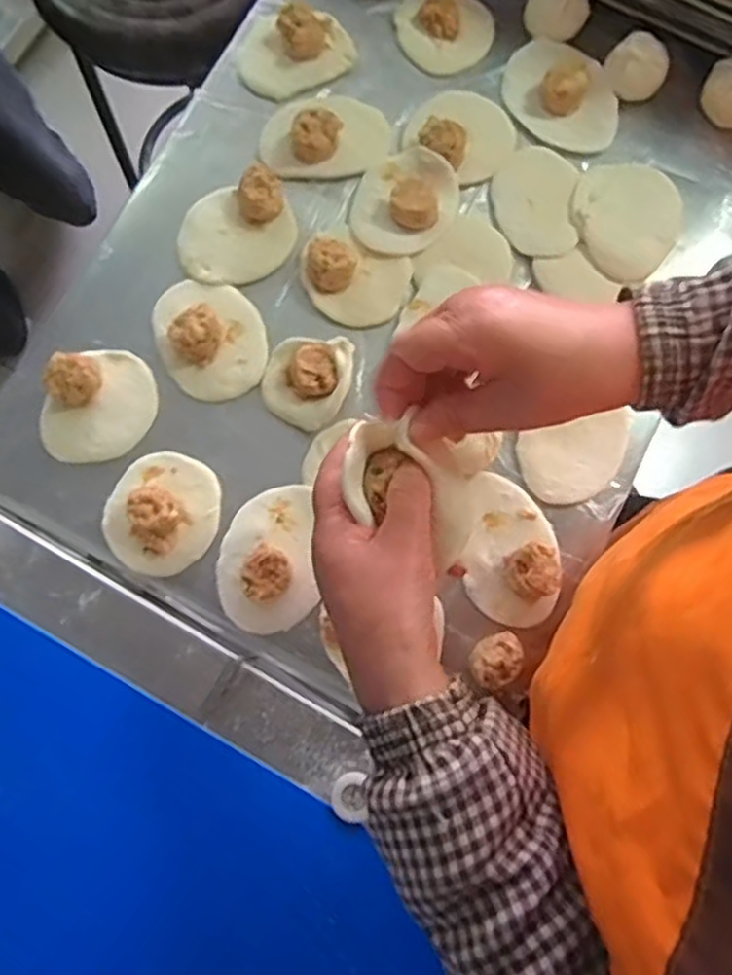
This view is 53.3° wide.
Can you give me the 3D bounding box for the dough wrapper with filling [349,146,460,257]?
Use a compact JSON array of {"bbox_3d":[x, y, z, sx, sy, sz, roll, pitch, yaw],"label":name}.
[{"bbox_3d":[0.032,-0.243,0.609,0.085,0.031,0.092,0,78,0],"label":"dough wrapper with filling"}]

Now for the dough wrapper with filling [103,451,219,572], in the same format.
[{"bbox_3d":[-0.158,0.017,0.557,0.086,0.032,0.092,0,78,0],"label":"dough wrapper with filling"}]

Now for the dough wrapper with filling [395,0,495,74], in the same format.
[{"bbox_3d":[0.071,-0.414,0.657,0.085,0.024,0.073,7,78,1],"label":"dough wrapper with filling"}]

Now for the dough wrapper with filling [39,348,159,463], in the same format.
[{"bbox_3d":[-0.212,-0.068,0.574,0.079,0.029,0.095,16,78,3],"label":"dough wrapper with filling"}]

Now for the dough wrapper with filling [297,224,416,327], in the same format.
[{"bbox_3d":[-0.009,-0.178,0.598,0.087,0.028,0.073,30,80,6],"label":"dough wrapper with filling"}]

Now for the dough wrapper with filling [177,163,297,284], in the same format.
[{"bbox_3d":[-0.110,-0.218,0.605,0.098,0.029,0.084,-22,79,-5],"label":"dough wrapper with filling"}]

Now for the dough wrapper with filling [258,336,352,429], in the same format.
[{"bbox_3d":[-0.049,-0.085,0.578,0.070,0.033,0.068,0,78,0],"label":"dough wrapper with filling"}]

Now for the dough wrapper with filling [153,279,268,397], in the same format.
[{"bbox_3d":[-0.127,-0.124,0.587,0.082,0.029,0.101,-22,79,-5],"label":"dough wrapper with filling"}]

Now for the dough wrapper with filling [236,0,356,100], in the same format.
[{"bbox_3d":[-0.062,-0.388,0.639,0.099,0.031,0.075,-5,78,-1],"label":"dough wrapper with filling"}]

